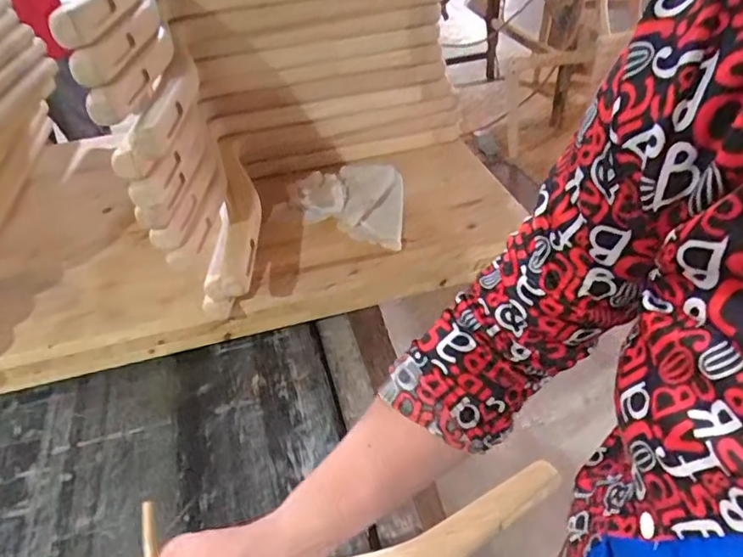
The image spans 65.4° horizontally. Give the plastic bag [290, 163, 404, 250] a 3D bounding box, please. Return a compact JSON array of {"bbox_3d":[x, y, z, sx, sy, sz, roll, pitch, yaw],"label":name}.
[{"bbox_3d":[-0.040,-0.128,0.928,0.177,0.040,0.208,0,41,4],"label":"plastic bag"}]

